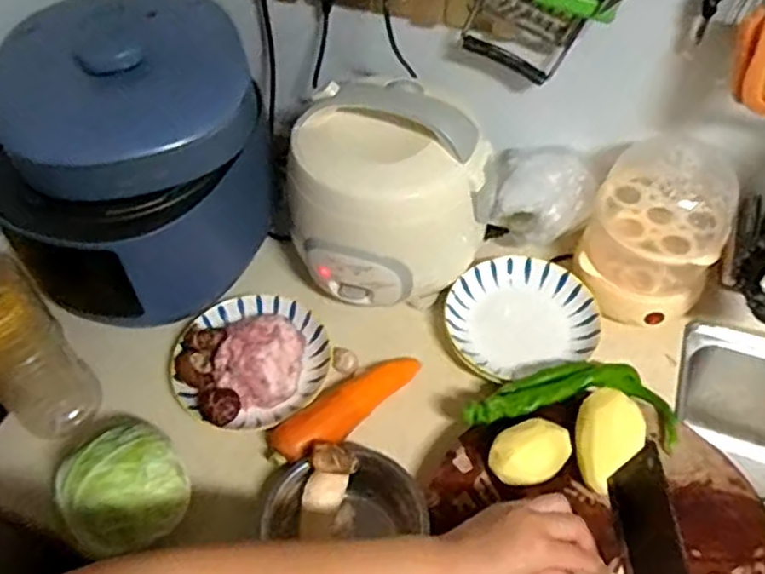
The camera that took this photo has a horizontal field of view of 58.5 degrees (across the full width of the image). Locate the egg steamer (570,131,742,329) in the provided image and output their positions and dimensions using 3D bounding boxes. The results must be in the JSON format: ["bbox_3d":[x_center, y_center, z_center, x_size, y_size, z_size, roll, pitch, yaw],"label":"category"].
[{"bbox_3d":[0.308,-0.068,0.757,0.149,0.169,0.137,-26,56,-17],"label":"egg steamer"}]

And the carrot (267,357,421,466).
[{"bbox_3d":[-0.040,0.121,0.727,0.051,0.036,0.186,38,62,26],"label":"carrot"}]

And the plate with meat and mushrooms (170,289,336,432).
[{"bbox_3d":[-0.148,0.070,0.762,0.170,0.065,0.165,-1,53,1],"label":"plate with meat and mushrooms"}]

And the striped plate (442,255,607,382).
[{"bbox_3d":[0.159,0.036,0.802,0.177,0.030,0.153,-20,55,-13],"label":"striped plate"}]

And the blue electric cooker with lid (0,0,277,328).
[{"bbox_3d":[-0.282,-0.159,0.781,0.285,0.233,0.318,-18,54,-11],"label":"blue electric cooker with lid"}]

